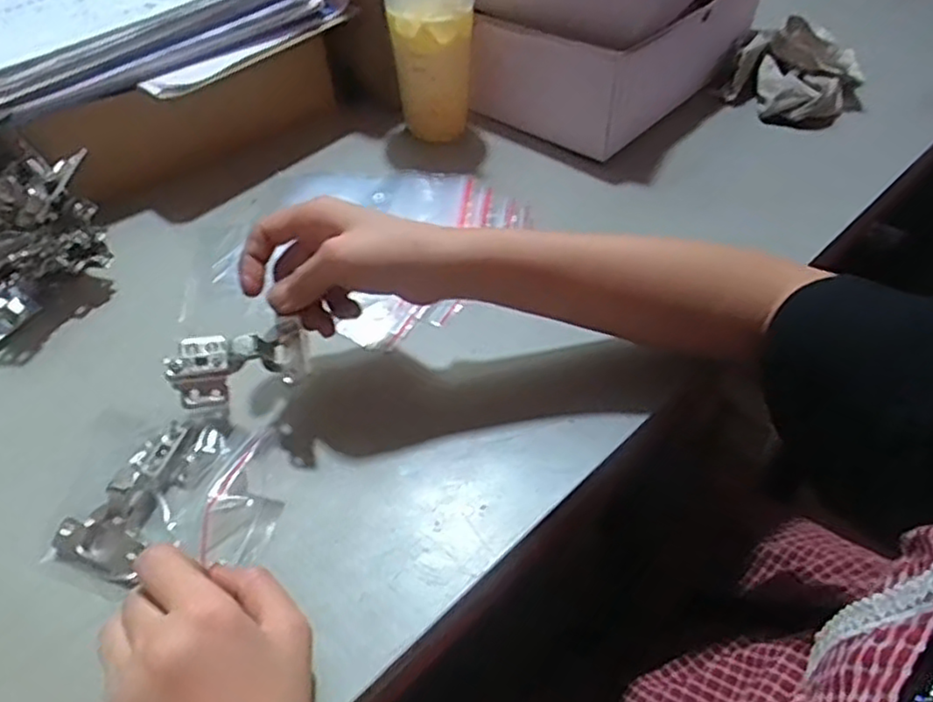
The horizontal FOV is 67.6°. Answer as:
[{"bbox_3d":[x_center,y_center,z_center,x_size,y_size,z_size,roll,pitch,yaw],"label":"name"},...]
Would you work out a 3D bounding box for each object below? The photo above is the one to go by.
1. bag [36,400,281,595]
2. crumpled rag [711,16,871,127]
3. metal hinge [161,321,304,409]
[{"bbox_3d":[-0.168,0.089,0.421,0.103,0.029,0.130,21,52,18],"label":"bag"},{"bbox_3d":[0.373,-0.303,0.784,0.162,0.089,0.124,-24,52,-20],"label":"crumpled rag"},{"bbox_3d":[-0.147,0.004,0.450,0.086,0.033,0.047,-13,49,0],"label":"metal hinge"}]

